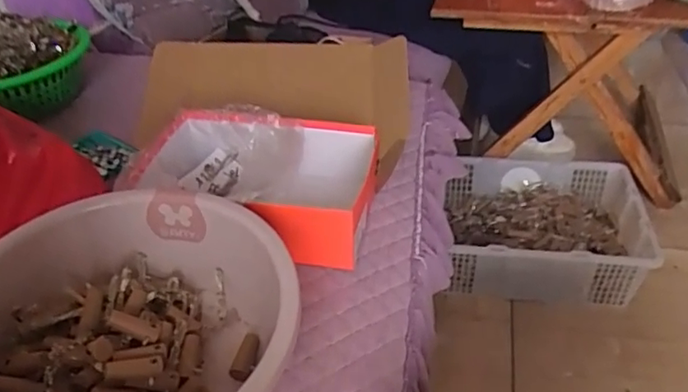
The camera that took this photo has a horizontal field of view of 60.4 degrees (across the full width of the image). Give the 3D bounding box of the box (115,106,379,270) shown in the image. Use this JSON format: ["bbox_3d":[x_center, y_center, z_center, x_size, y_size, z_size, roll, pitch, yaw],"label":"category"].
[{"bbox_3d":[-0.126,-0.020,0.825,0.326,0.108,0.210,6,38,13],"label":"box"}]

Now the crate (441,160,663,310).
[{"bbox_3d":[0.445,0.074,1.371,0.441,0.164,0.340,4,38,10],"label":"crate"}]

